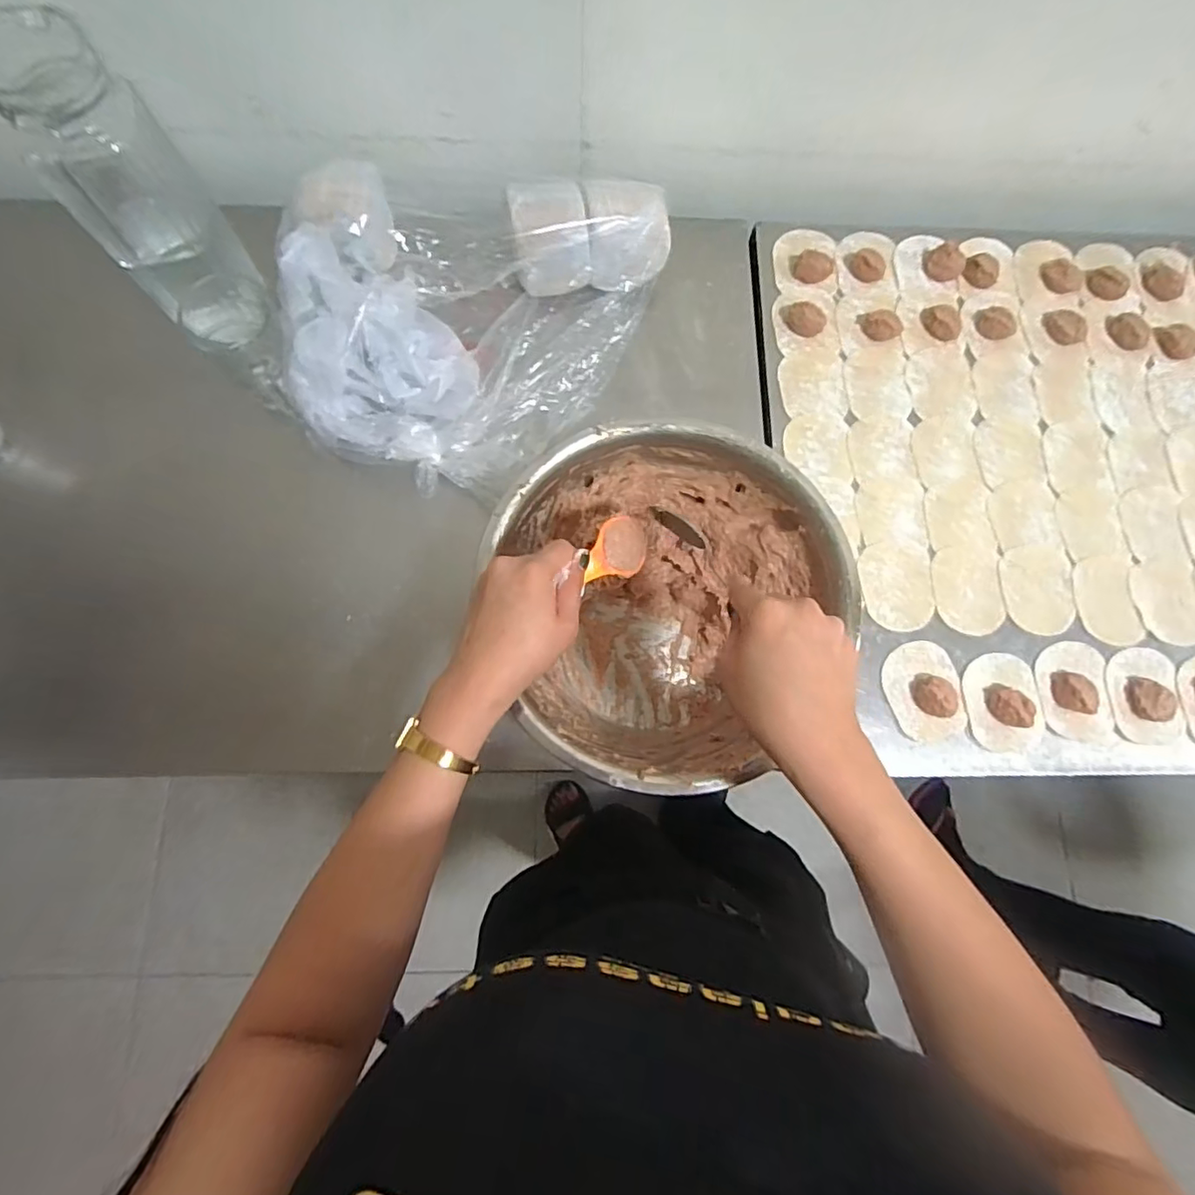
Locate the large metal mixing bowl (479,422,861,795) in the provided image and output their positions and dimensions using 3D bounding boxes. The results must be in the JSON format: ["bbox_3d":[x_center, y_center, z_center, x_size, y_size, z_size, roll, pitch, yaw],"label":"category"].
[{"bbox_3d":[0.063,0.007,0.494,0.260,0.121,0.278,0,77,-1],"label":"large metal mixing bowl"}]

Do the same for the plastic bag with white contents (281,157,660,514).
[{"bbox_3d":[-0.116,-0.268,0.561,0.335,0.113,0.322,8,77,1],"label":"plastic bag with white contents"}]

